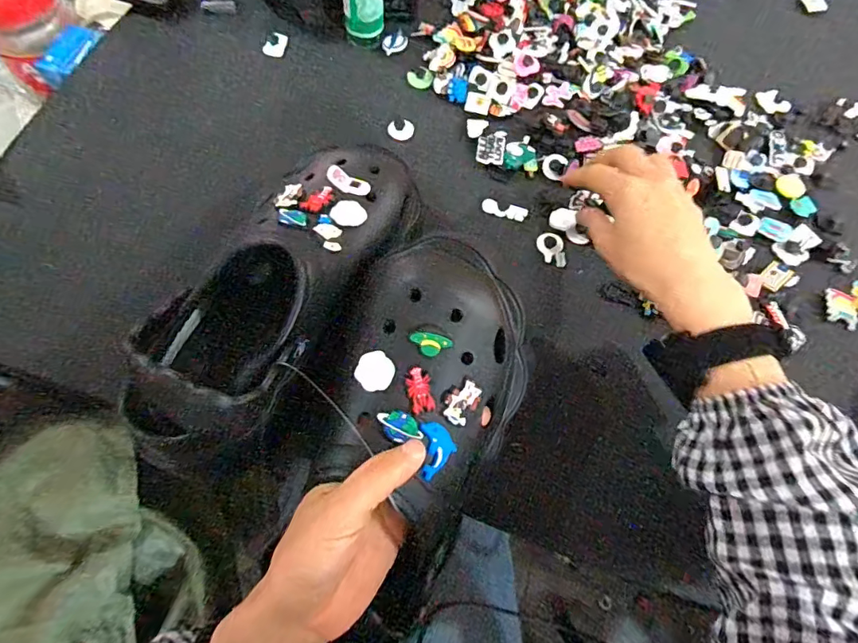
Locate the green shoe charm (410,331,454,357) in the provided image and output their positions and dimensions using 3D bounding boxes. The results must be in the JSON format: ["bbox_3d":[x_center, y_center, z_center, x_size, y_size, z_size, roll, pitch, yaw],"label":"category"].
[{"bbox_3d":[0.001,0.014,0.284,0.025,0.007,0.013,13,67,2],"label":"green shoe charm"}]

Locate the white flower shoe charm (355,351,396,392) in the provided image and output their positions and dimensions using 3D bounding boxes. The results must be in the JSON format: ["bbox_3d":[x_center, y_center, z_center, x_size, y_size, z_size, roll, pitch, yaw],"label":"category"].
[{"bbox_3d":[-0.032,0.029,0.286,0.022,0.004,0.022,20,68,5],"label":"white flower shoe charm"}]

